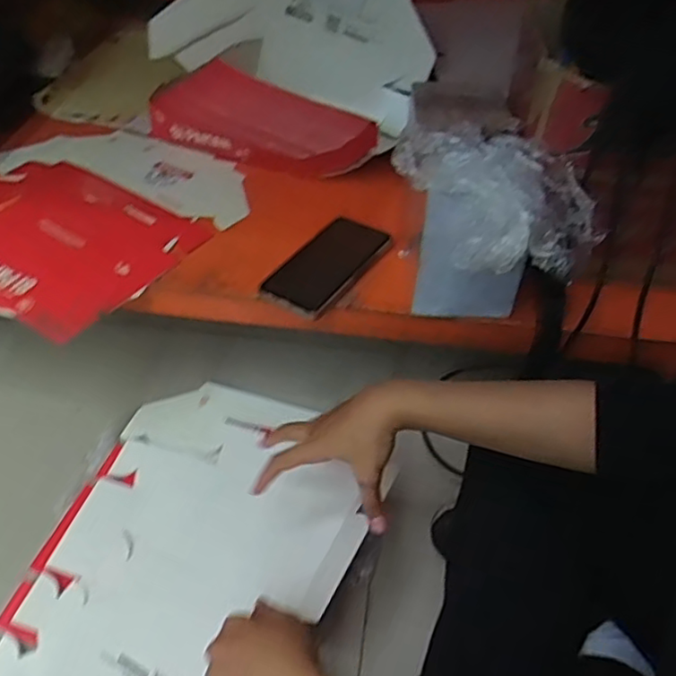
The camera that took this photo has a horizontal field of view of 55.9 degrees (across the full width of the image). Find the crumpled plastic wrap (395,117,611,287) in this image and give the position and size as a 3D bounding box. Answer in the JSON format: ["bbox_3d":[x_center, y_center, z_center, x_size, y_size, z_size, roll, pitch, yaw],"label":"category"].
[{"bbox_3d":[0.151,-0.134,0.589,0.133,0.066,0.182,-32,54,-27],"label":"crumpled plastic wrap"}]

